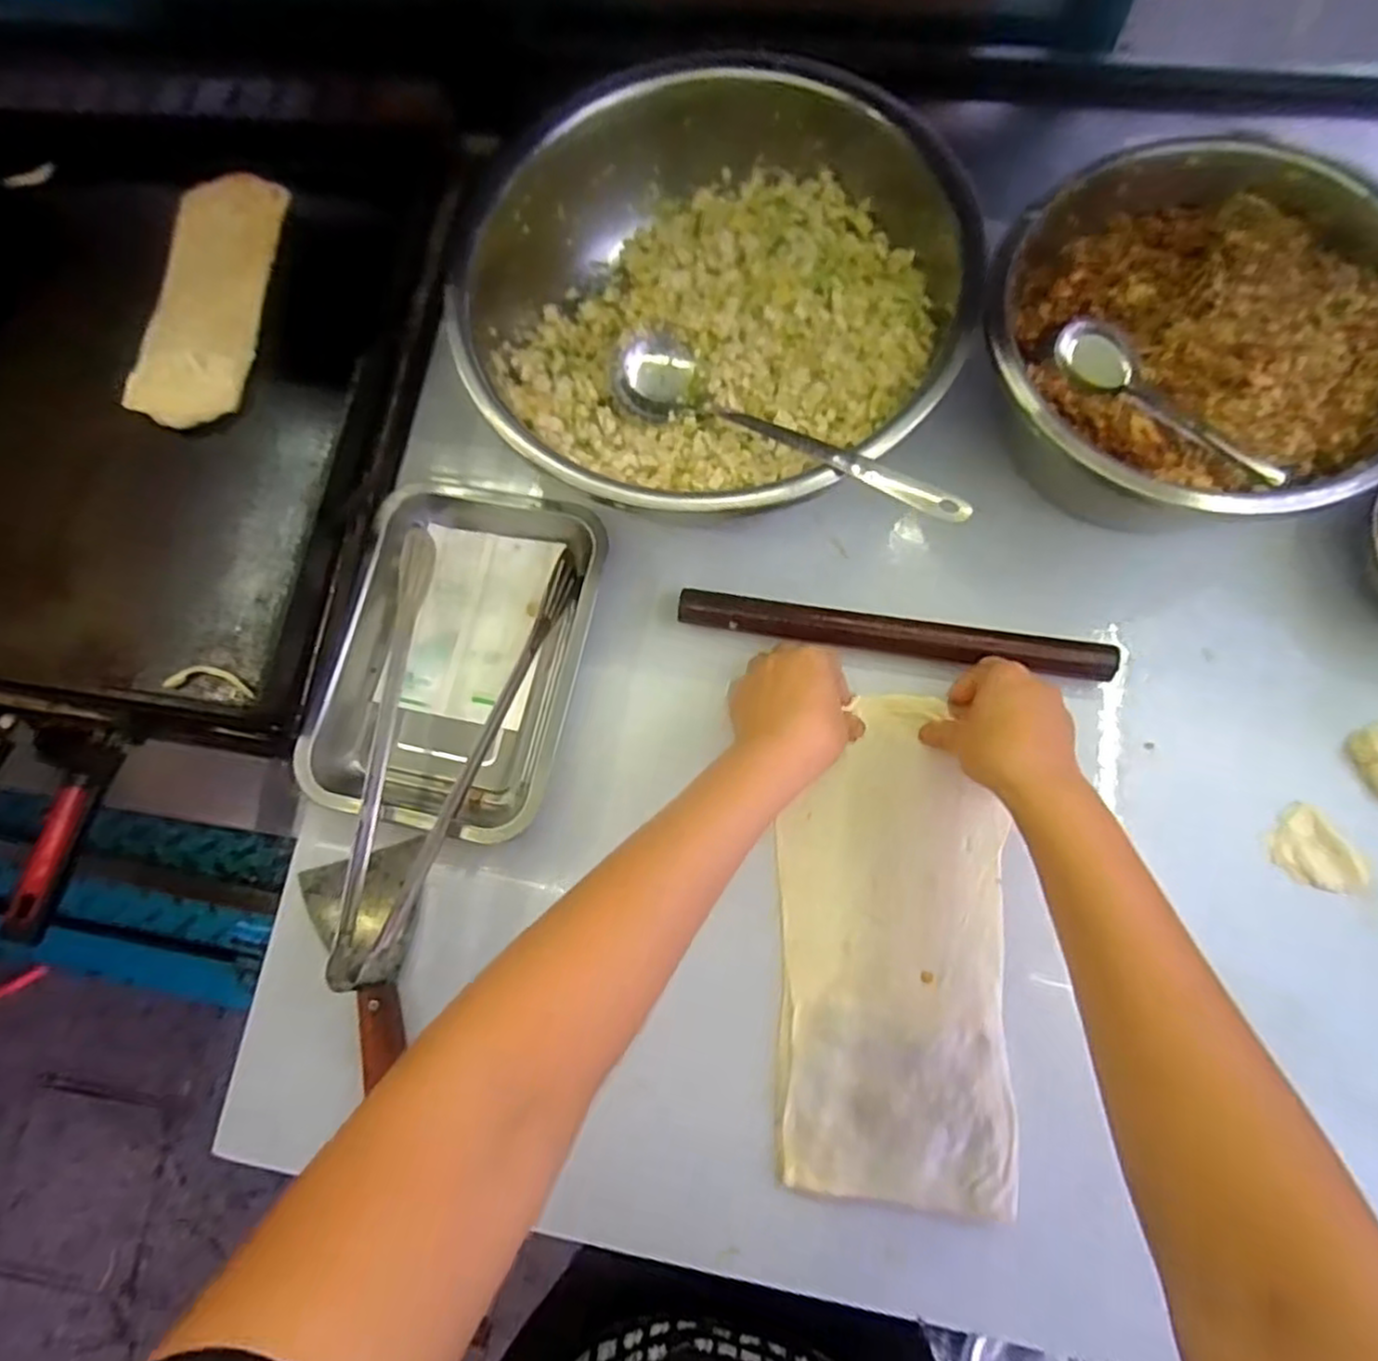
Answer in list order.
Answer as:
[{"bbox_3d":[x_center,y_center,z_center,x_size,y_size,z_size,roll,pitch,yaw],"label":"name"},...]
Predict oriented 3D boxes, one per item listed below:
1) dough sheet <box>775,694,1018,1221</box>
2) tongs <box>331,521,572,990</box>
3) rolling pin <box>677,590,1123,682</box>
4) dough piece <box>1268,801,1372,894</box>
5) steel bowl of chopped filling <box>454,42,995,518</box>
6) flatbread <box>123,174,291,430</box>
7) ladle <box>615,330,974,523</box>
[{"bbox_3d":[0.135,0.167,0.469,0.144,0.012,0.306,4,75,6],"label":"dough sheet"},{"bbox_3d":[-0.192,0.038,0.504,0.129,0.046,0.318,17,79,7],"label":"tongs"},{"bbox_3d":[0.143,-0.033,0.507,0.299,0.021,0.025,9,78,6],"label":"rolling pin"},{"bbox_3d":[0.408,0.112,0.461,0.035,0.022,0.055,-42,78,-6],"label":"dough piece"},{"bbox_3d":[0.016,-0.251,0.521,0.327,0.131,0.321,-1,78,4],"label":"steel bowl of chopped filling"},{"bbox_3d":[-0.396,-0.313,0.584,0.095,0.014,0.220,6,80,6],"label":"flatbread"},{"bbox_3d":[0.057,-0.163,0.450,0.051,0.043,0.275,-44,55,-11],"label":"ladle"}]

